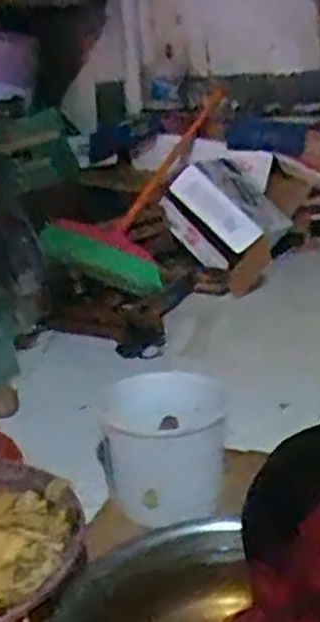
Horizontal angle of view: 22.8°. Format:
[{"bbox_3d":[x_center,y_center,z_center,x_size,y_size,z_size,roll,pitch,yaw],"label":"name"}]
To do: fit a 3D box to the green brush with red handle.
[{"bbox_3d":[-0.011,-0.296,1.965,0.143,0.265,0.873,5,38,21],"label":"green brush with red handle"}]

